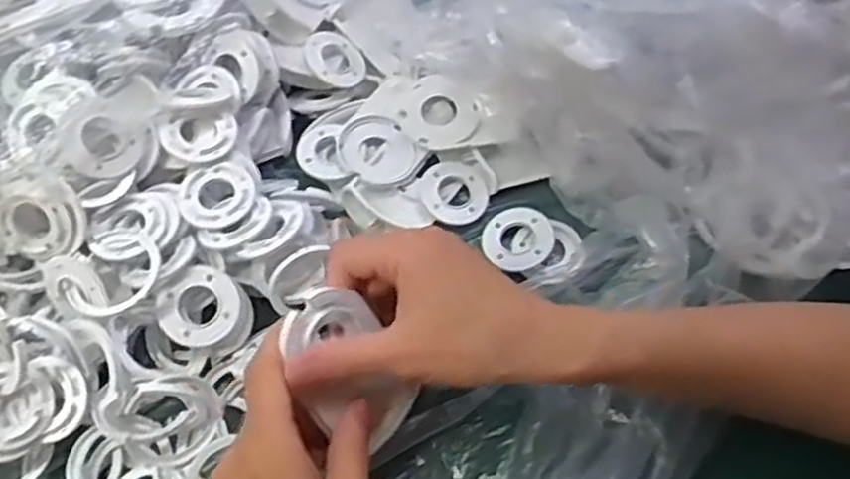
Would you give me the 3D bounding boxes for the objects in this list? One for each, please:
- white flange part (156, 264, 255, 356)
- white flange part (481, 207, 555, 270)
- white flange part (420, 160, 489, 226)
[{"bbox_3d":[-0.125,0.042,0.412,0.051,0.024,0.045,46,74,-2],"label":"white flange part"},{"bbox_3d":[0.058,-0.002,0.447,0.044,0.006,0.043,-1,63,2],"label":"white flange part"},{"bbox_3d":[0.019,-0.029,0.469,0.042,0.014,0.045,-1,63,2],"label":"white flange part"}]

